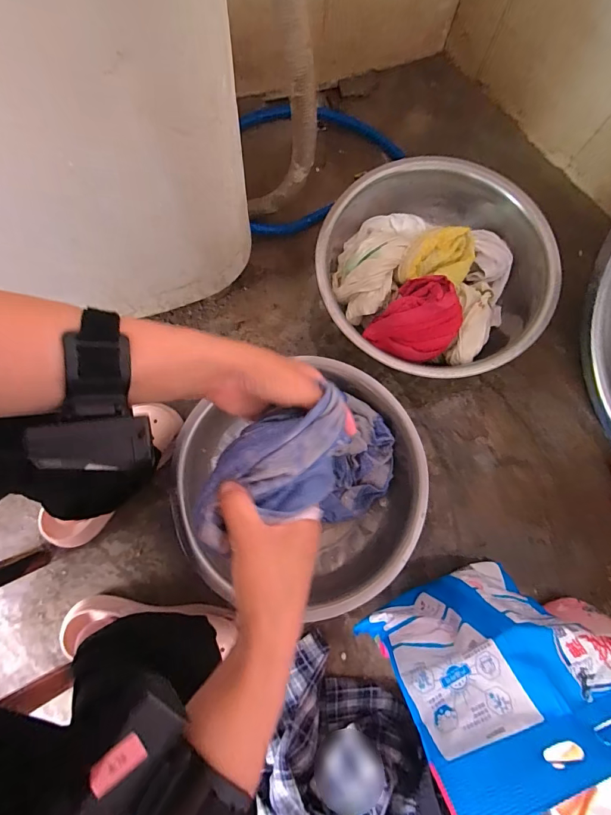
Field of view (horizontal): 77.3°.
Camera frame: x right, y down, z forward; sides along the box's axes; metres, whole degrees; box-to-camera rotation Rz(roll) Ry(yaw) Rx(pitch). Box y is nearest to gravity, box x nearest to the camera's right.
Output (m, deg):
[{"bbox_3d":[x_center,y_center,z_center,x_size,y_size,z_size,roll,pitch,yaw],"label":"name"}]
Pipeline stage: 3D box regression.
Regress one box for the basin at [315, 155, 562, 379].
[{"bbox_3d":[0.204,-0.222,0.633,0.354,0.139,0.358,0,79,-1],"label":"basin"}]

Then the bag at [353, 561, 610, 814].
[{"bbox_3d":[0.249,0.272,0.444,0.302,0.248,0.109,-17,80,-4],"label":"bag"}]

